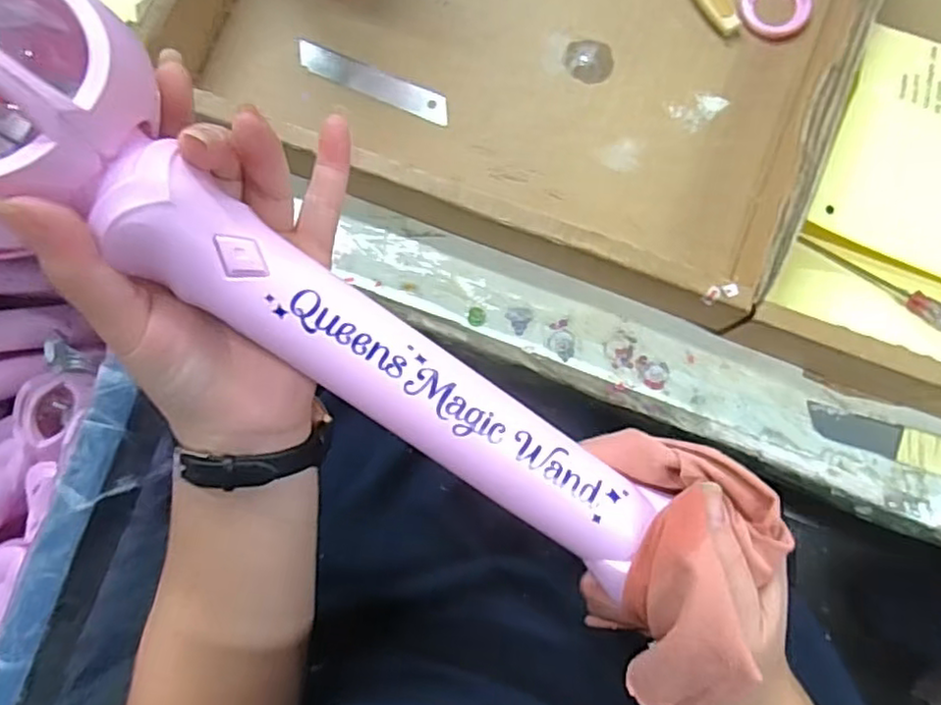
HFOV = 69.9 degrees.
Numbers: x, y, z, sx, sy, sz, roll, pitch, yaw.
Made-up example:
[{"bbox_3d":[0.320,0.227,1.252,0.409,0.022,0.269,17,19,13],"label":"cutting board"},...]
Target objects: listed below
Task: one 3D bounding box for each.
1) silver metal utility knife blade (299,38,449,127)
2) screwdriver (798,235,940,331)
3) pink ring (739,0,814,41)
[{"bbox_3d":[-0.058,-0.159,0.396,0.100,0.004,0.020,25,74,7],"label":"silver metal utility knife blade"},{"bbox_3d":[0.224,-0.030,0.352,0.115,0.012,0.011,31,88,8],"label":"screwdriver"},{"bbox_3d":[0.171,-0.195,0.376,0.039,0.004,0.039,-1,84,6],"label":"pink ring"}]

